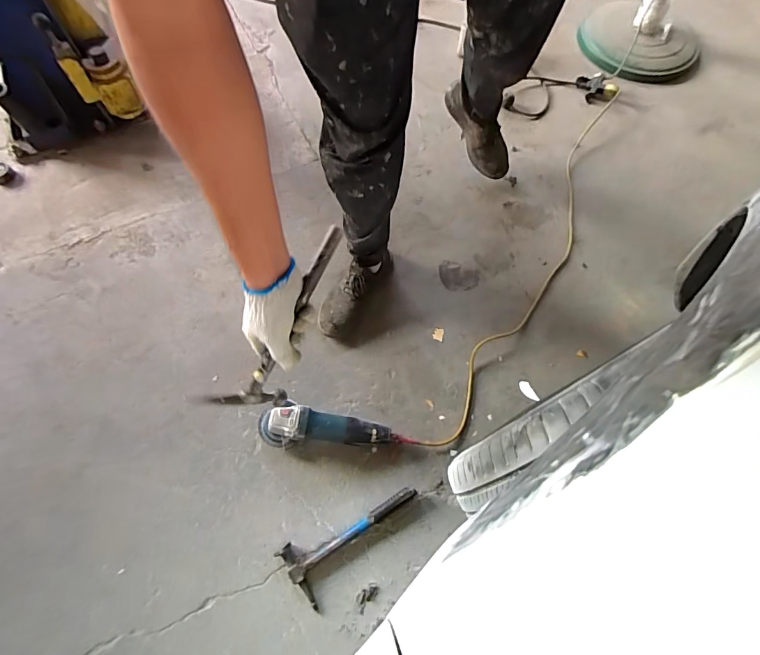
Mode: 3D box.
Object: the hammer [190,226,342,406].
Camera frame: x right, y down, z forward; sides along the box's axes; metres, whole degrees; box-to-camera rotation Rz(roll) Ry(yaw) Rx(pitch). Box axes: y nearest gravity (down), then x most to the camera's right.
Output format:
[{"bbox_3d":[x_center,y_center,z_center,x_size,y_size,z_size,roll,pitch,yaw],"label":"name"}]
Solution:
[{"bbox_3d":[-0.112,-0.005,0.490,0.045,0.118,0.247,34,105,13],"label":"hammer"}]

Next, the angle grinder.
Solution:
[{"bbox_3d":[-0.118,0.208,0.873,0.276,0.091,0.078,-1,67,-1],"label":"angle grinder"}]

